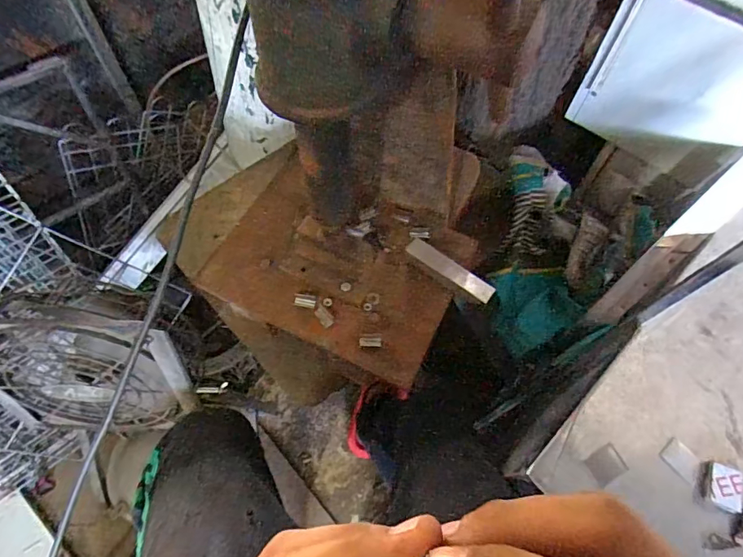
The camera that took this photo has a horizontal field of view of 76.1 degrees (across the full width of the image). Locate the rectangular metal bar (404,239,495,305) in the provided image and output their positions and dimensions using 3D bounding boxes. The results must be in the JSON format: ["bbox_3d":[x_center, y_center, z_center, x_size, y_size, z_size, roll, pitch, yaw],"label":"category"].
[{"bbox_3d":[0.097,-0.011,0.585,0.117,0.009,0.021,34,66,15],"label":"rectangular metal bar"}]

